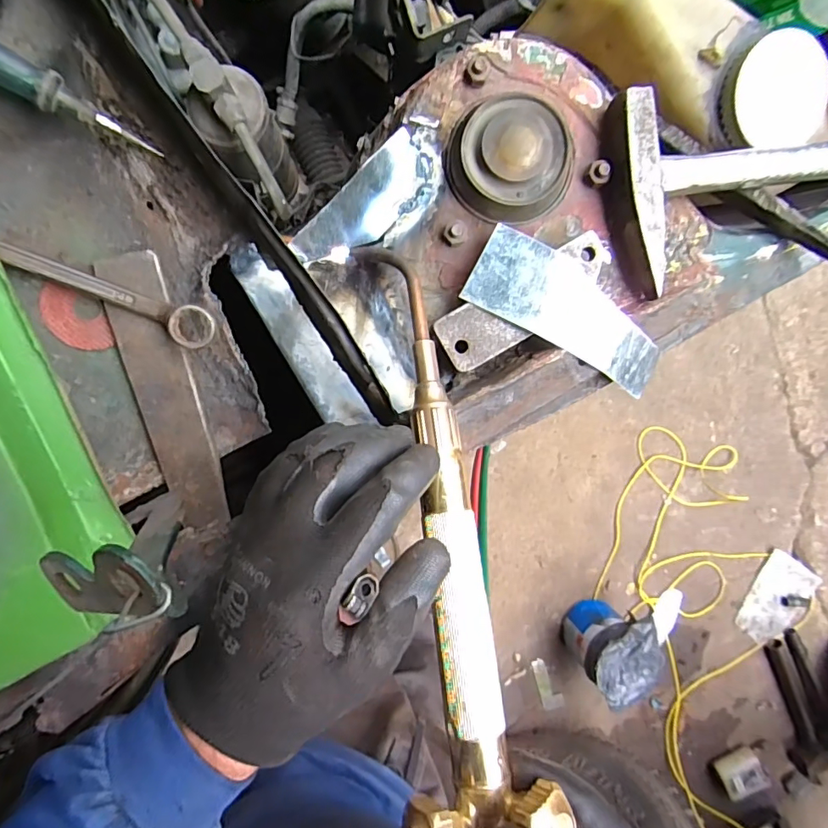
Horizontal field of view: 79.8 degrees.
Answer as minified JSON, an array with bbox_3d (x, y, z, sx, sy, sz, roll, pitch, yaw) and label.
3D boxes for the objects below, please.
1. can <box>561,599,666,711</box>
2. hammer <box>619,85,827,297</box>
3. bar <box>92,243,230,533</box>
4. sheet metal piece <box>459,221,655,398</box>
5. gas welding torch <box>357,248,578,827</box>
[{"bbox_3d":[0.523,0.603,1.308,0.204,0.210,0.186,-36,99,-1],"label":"can"},{"bbox_3d":[0.256,-0.147,0.316,0.260,0.023,0.110,-6,97,-6],"label":"hammer"},{"bbox_3d":[-0.175,-0.011,0.349,0.040,0.010,0.191,-13,98,-5],"label":"bar"},{"bbox_3d":[0.100,-0.064,0.312,0.135,0.015,0.050,27,93,-6],"label":"sheet metal piece"},{"bbox_3d":[0.020,0.079,0.241,0.061,0.027,0.390,-4,71,-6],"label":"gas welding torch"}]

